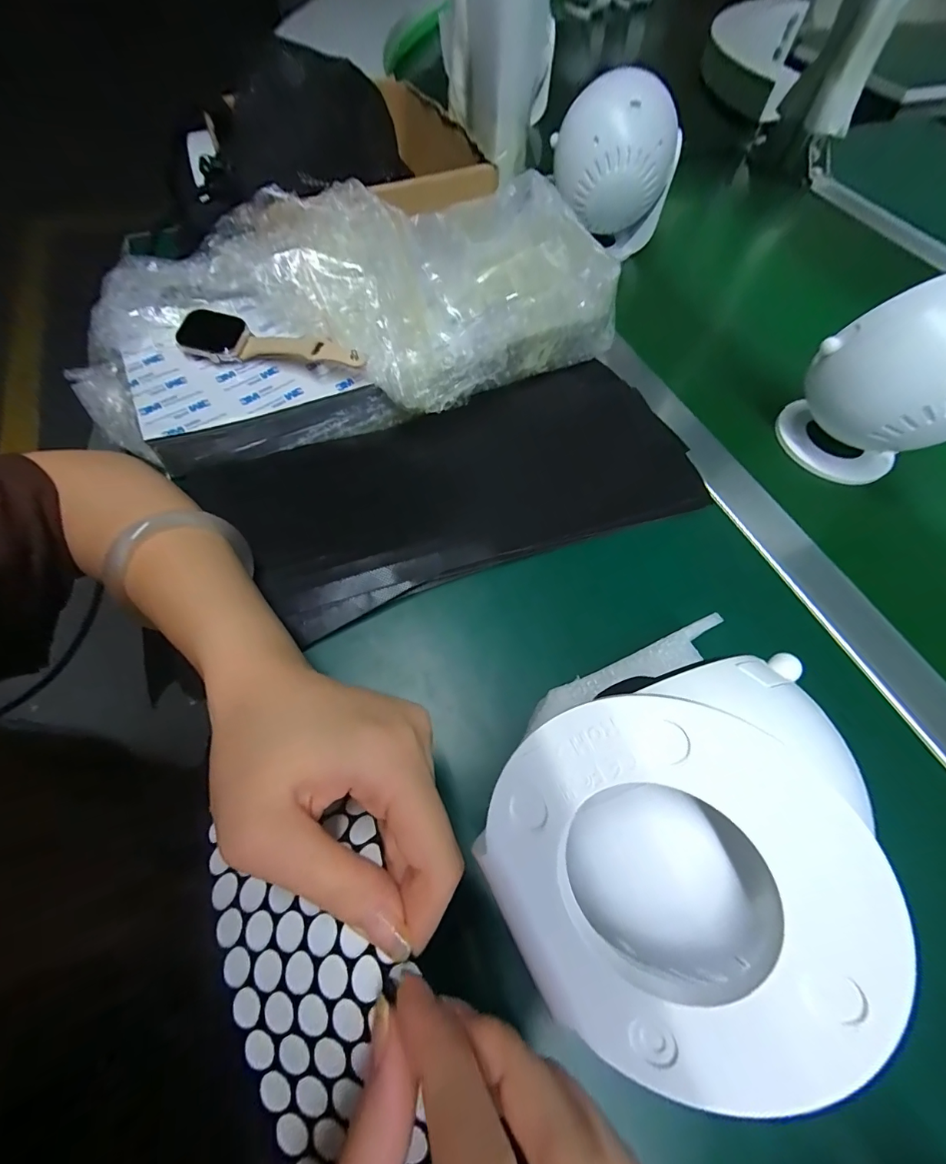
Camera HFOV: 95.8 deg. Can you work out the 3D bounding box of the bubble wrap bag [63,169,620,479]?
[{"bbox_3d":[-0.082,-0.188,0.307,0.382,0.078,0.174,-19,65,-12],"label":"bubble wrap bag"}]

